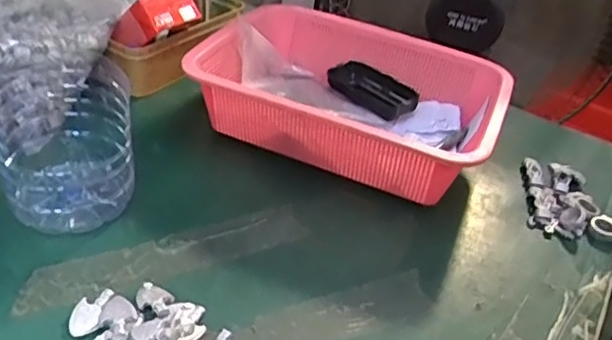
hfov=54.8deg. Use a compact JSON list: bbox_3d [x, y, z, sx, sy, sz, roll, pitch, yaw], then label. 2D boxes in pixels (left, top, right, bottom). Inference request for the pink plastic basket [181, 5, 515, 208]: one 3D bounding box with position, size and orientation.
[{"bbox_3d":[0.050,-0.073,0.622,0.286,0.091,0.225,21,37,16],"label":"pink plastic basket"}]

